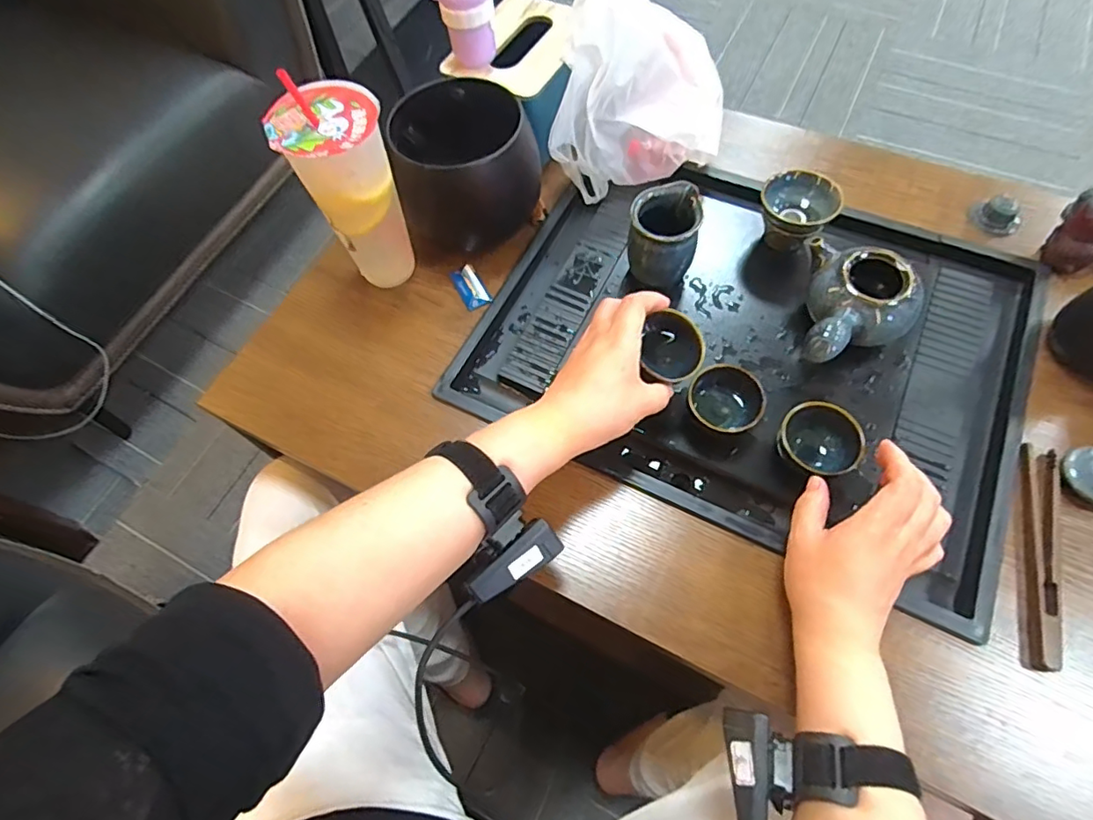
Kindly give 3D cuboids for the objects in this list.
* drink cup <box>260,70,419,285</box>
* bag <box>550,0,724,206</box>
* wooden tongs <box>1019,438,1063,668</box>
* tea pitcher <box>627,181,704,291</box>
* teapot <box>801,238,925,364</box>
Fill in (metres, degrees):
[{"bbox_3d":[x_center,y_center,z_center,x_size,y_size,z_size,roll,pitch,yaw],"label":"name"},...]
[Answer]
[{"bbox_3d":[-0.169,-0.189,0.505,0.079,0.196,0.078,-1,65,3],"label":"drink cup"},{"bbox_3d":[0.101,-0.330,0.575,0.162,0.150,0.148,10,66,8],"label":"bag"},{"bbox_3d":[0.379,0.107,0.426,0.027,0.013,0.175,17,68,11],"label":"wooden tongs"},{"bbox_3d":[0.112,-0.169,0.535,0.065,0.074,0.072,13,67,9],"label":"tea pitcher"},{"bbox_3d":[0.278,-0.081,0.503,0.094,0.070,0.130,13,67,9],"label":"teapot"}]

